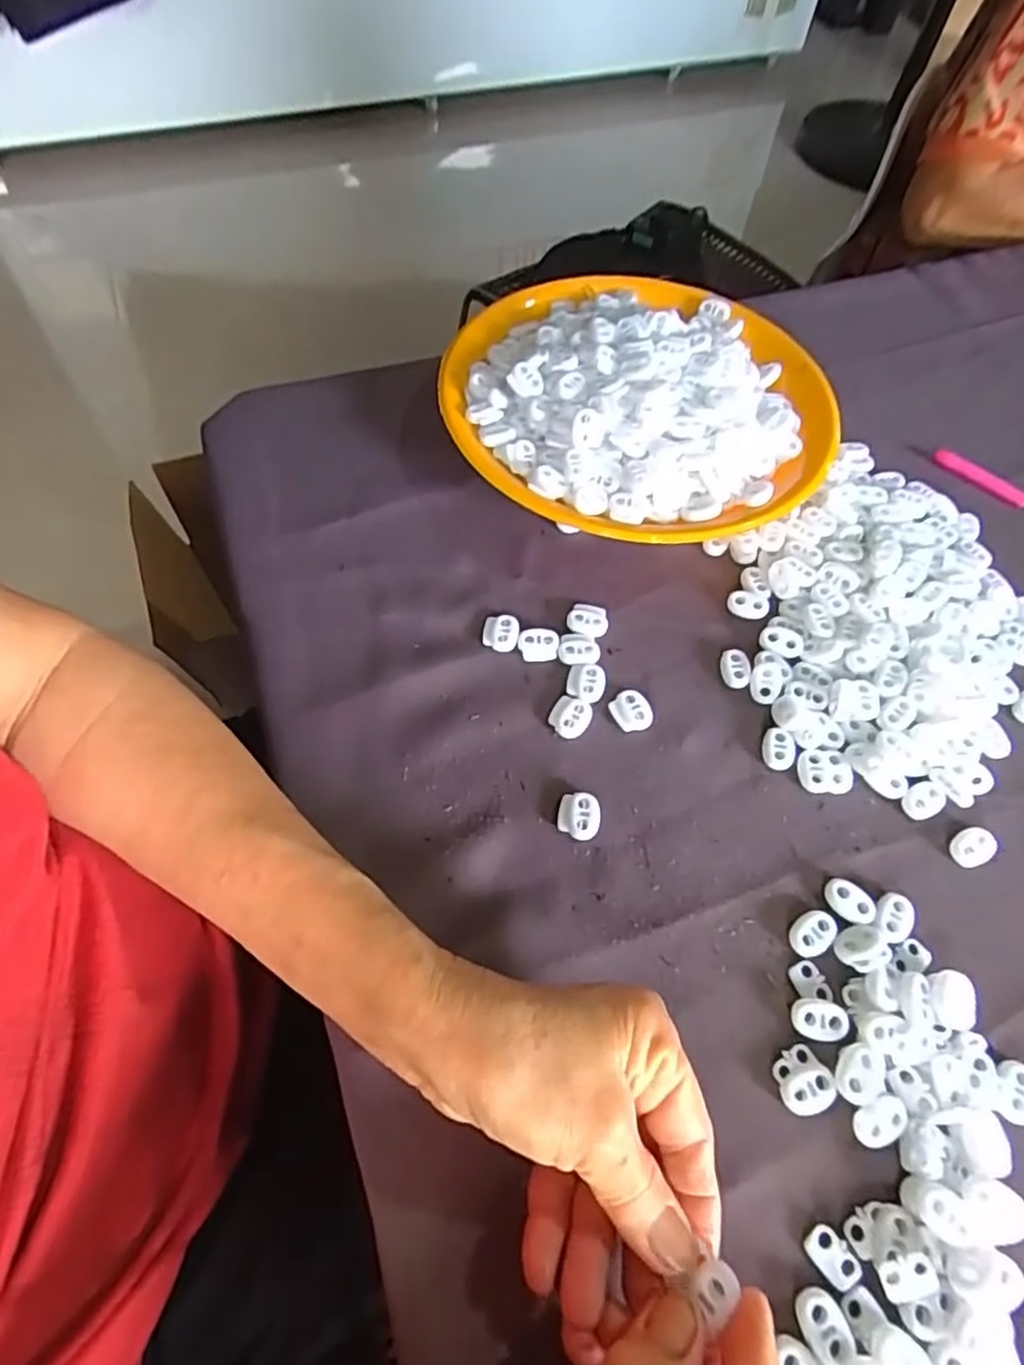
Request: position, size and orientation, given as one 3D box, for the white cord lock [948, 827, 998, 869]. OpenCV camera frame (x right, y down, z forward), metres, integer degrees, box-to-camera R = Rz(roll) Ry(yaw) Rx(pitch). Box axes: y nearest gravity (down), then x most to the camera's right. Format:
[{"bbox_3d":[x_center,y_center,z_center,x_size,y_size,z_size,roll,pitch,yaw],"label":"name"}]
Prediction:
[{"bbox_3d":[0.217,0.078,0.319,0.022,0.007,0.016,-20,62,-15],"label":"white cord lock"}]

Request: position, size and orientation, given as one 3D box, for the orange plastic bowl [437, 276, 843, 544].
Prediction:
[{"bbox_3d":[0.078,-0.175,0.422,0.227,0.059,0.226,1,59,-2],"label":"orange plastic bowl"}]

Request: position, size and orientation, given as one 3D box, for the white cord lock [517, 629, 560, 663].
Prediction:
[{"bbox_3d":[0.015,-0.021,0.361,0.021,0.004,0.018,-3,59,-5],"label":"white cord lock"}]

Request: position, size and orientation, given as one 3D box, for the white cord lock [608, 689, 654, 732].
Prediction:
[{"bbox_3d":[0.061,0.015,0.344,0.019,0.005,0.021,-22,63,-15],"label":"white cord lock"}]

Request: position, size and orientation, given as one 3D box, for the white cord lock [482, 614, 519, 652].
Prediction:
[{"bbox_3d":[-0.006,-0.027,0.366,0.019,0.004,0.021,4,59,-1],"label":"white cord lock"}]

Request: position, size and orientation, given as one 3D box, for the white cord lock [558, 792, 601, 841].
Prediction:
[{"bbox_3d":[0.031,0.063,0.316,0.019,0.006,0.021,3,59,-2],"label":"white cord lock"}]

